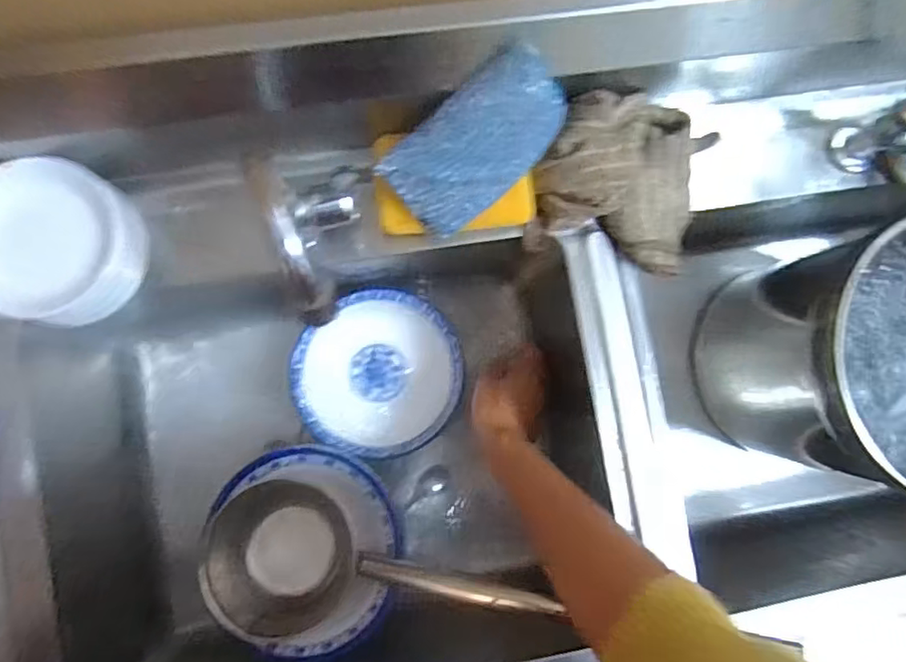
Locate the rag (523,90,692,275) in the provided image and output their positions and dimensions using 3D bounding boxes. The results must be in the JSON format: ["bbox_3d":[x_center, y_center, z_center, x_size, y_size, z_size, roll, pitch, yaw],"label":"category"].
[{"bbox_3d":[0.125,-0.113,0.452,0.132,0.064,0.118,8,84,-5],"label":"rag"}]

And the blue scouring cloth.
[{"bbox_3d":[0.017,-0.125,0.420,0.124,0.027,0.073,-35,117,21],"label":"blue scouring cloth"}]

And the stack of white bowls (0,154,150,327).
[{"bbox_3d":[-0.254,-0.053,0.393,0.093,0.050,0.101,24,83,-3],"label":"stack of white bowls"}]

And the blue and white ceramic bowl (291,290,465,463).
[{"bbox_3d":[-0.070,0.043,0.614,0.153,0.049,0.152,0,85,-5],"label":"blue and white ceramic bowl"}]

